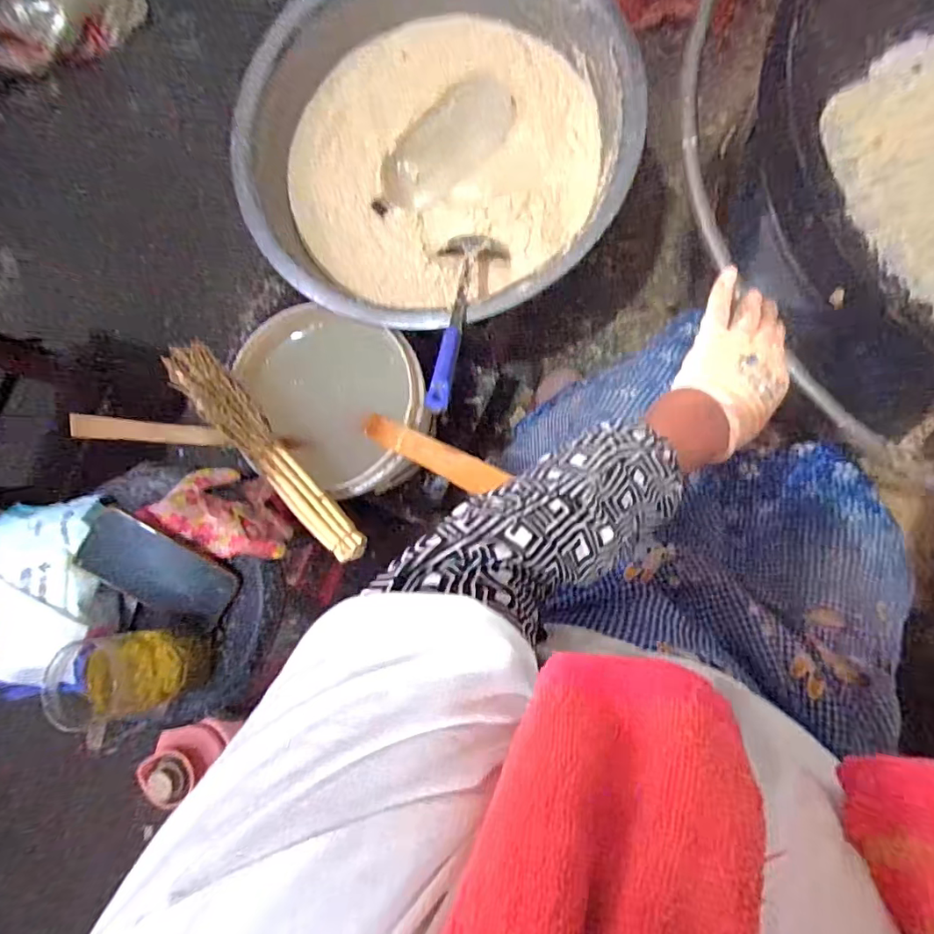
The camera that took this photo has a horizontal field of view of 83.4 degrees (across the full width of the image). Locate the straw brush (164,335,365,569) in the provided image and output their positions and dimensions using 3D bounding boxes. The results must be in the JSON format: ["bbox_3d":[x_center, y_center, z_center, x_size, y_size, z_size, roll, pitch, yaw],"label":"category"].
[{"bbox_3d":[-0.247,-0.023,0.636,0.052,0.031,0.341,-44,81,1],"label":"straw brush"}]

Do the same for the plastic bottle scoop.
[{"bbox_3d":[-0.036,-0.458,0.747,0.244,0.054,0.099,-44,81,1],"label":"plastic bottle scoop"}]

